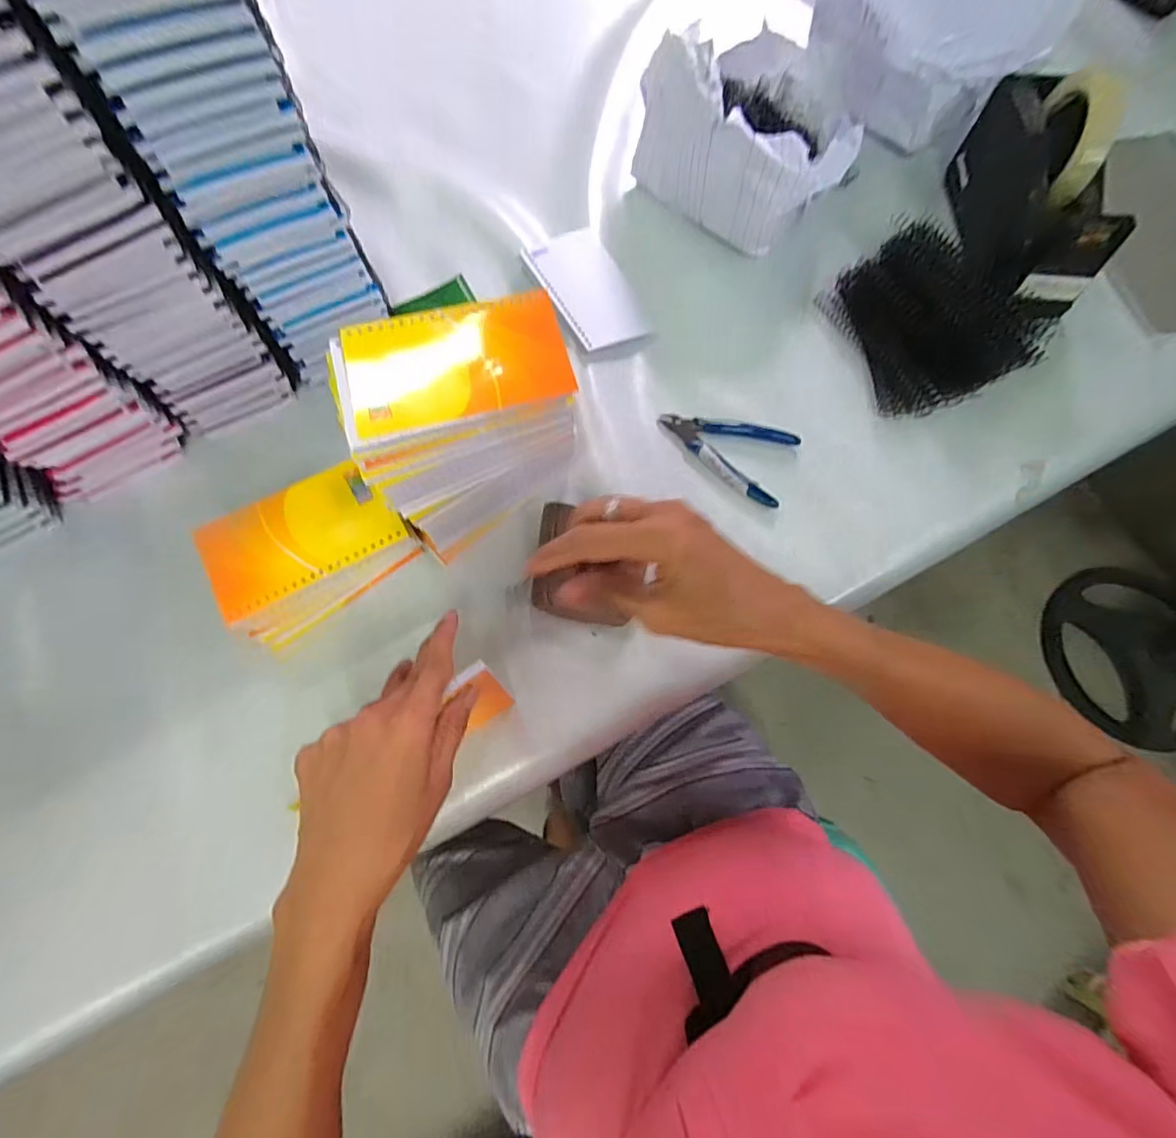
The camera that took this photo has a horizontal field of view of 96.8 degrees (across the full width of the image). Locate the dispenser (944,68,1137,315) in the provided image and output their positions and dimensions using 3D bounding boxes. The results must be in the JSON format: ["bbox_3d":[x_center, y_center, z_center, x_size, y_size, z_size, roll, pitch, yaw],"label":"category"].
[{"bbox_3d":[0.409,-0.342,0.473,0.083,0.111,0.219,5,70,2],"label":"dispenser"}]

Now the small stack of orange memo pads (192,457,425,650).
[{"bbox_3d":[-0.203,-0.012,0.388,0.136,0.060,0.088,-32,73,-11],"label":"small stack of orange memo pads"}]

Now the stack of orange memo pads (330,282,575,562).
[{"bbox_3d":[-0.082,-0.093,0.375,0.146,0.145,0.100,-21,72,-8],"label":"stack of orange memo pads"}]

